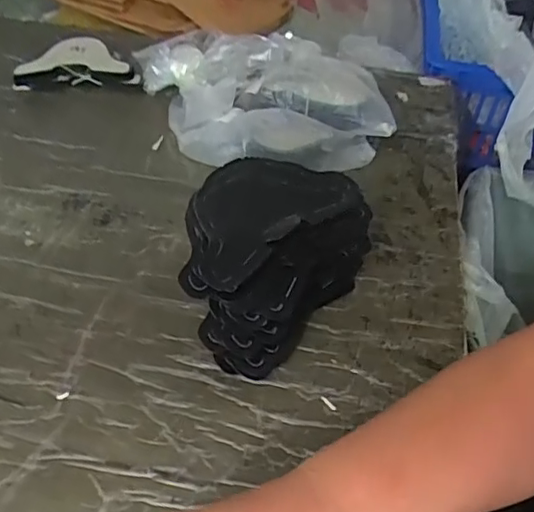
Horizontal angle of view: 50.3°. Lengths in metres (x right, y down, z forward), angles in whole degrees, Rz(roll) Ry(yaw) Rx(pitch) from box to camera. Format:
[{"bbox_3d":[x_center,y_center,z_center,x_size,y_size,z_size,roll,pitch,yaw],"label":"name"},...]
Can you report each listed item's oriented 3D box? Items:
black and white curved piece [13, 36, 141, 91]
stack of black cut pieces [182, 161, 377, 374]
[{"bbox_3d":[-0.240,-0.244,0.730,0.149,0.032,0.086,-3,47,-6],"label":"black and white curved piece"},{"bbox_3d":[-0.004,-0.002,0.466,0.122,0.098,0.164,29,52,22],"label":"stack of black cut pieces"}]

